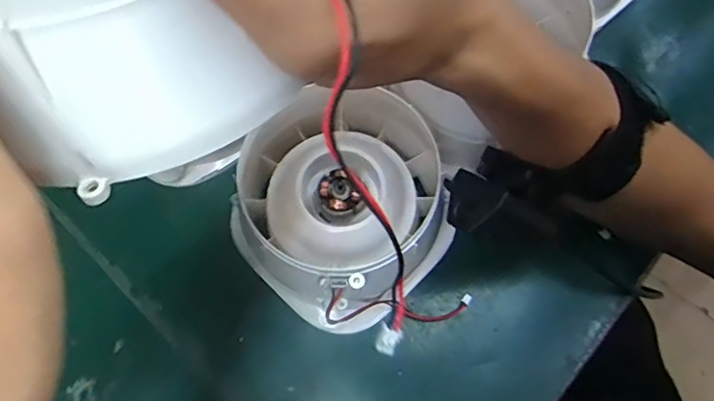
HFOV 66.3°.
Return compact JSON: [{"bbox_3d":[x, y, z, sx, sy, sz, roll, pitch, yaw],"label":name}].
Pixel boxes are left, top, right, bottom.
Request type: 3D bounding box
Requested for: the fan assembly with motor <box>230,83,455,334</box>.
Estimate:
[{"bbox_3d":[-0.009,0.001,0.359,0.136,0.064,0.135,0,72,0],"label":"fan assembly with motor"}]

